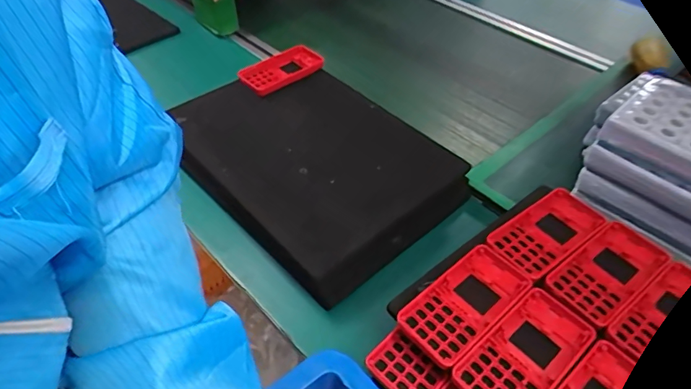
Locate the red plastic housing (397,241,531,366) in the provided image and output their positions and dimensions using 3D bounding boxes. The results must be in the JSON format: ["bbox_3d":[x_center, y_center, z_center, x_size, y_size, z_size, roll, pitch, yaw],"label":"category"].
[{"bbox_3d":[0.111,0.097,0.412,0.124,0.008,0.063,-31,53,-27],"label":"red plastic housing"}]

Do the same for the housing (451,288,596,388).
[{"bbox_3d":[0.152,0.136,0.382,0.122,0.015,0.064,-31,53,-27],"label":"housing"}]

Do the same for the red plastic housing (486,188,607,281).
[{"bbox_3d":[0.206,0.039,0.461,0.118,0.013,0.062,-27,53,-25],"label":"red plastic housing"}]

